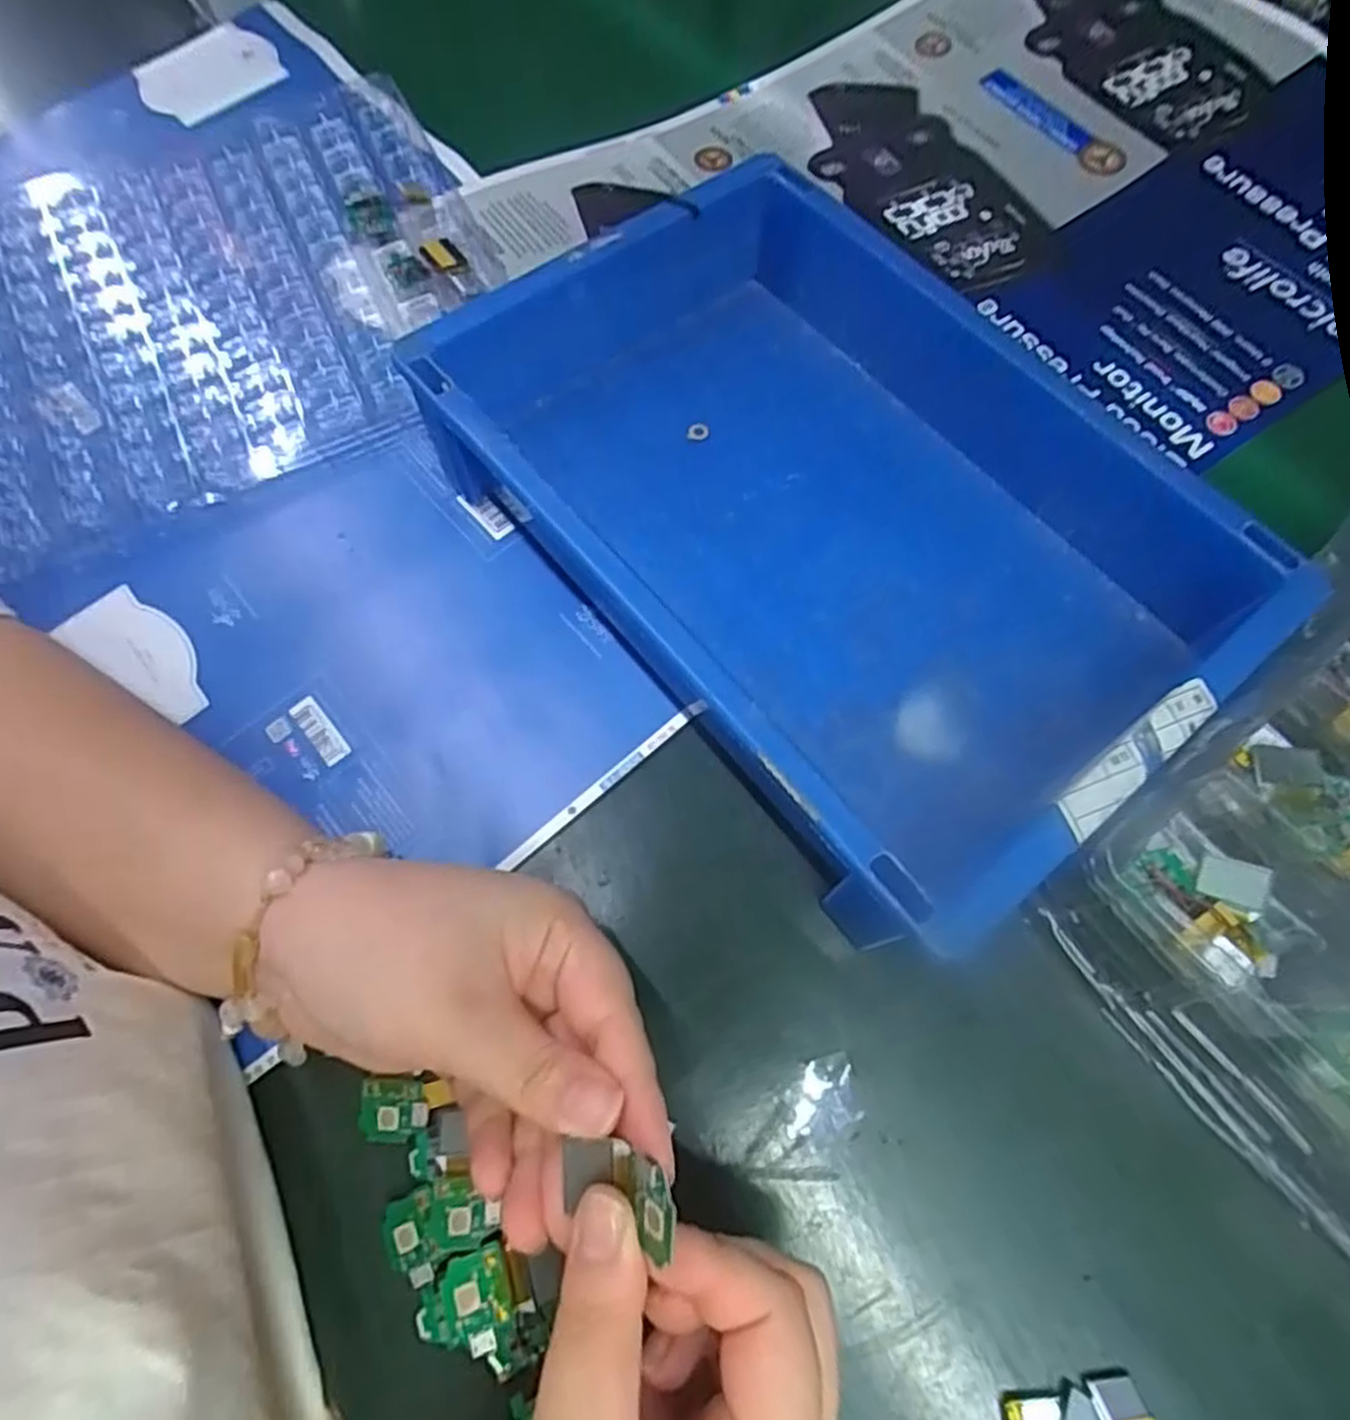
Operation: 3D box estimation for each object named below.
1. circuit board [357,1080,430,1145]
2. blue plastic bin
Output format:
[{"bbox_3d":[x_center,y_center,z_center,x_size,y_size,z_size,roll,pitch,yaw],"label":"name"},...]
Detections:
[{"bbox_3d":[-0.097,0.139,0.269,0.024,0.004,0.018,0,77,6],"label":"circuit board"},{"bbox_3d":[0.064,-0.084,0.323,0.209,0.065,0.296,-35,72,-13],"label":"blue plastic bin"}]

